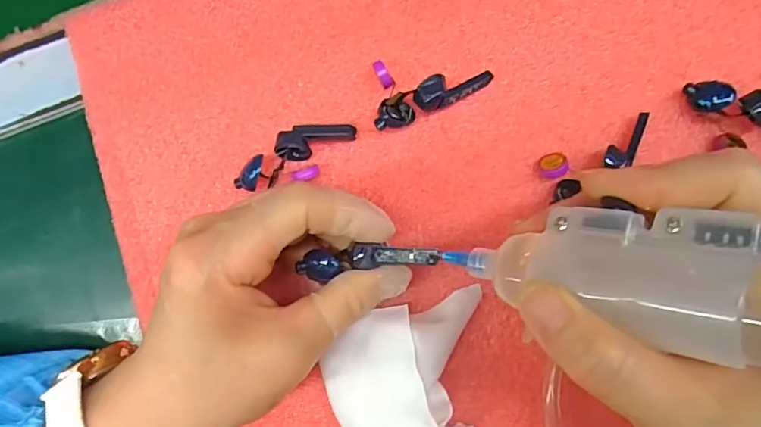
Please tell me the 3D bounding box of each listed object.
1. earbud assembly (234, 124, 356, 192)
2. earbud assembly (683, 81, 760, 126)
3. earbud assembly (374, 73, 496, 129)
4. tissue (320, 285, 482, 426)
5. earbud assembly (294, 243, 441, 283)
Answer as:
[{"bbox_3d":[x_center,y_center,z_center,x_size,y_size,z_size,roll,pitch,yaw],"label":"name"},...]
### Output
[{"bbox_3d":[-0.038,-0.027,0.229,0.056,0.014,0.015,-30,89,1],"label":"earbud assembly"},{"bbox_3d":[0.153,-0.043,0.216,0.052,0.015,0.012,21,90,1],"label":"earbud assembly"},{"bbox_3d":[0.022,-0.050,0.226,0.053,0.015,0.013,-24,89,1],"label":"earbud assembly"},{"bbox_3d":[0.015,0.079,0.215,0.067,0.031,0.080,-14,89,1],"label":"tissue"},{"bbox_3d":[-0.005,0.018,0.204,0.054,0.009,0.012,-6,86,4],"label":"earbud assembly"}]

